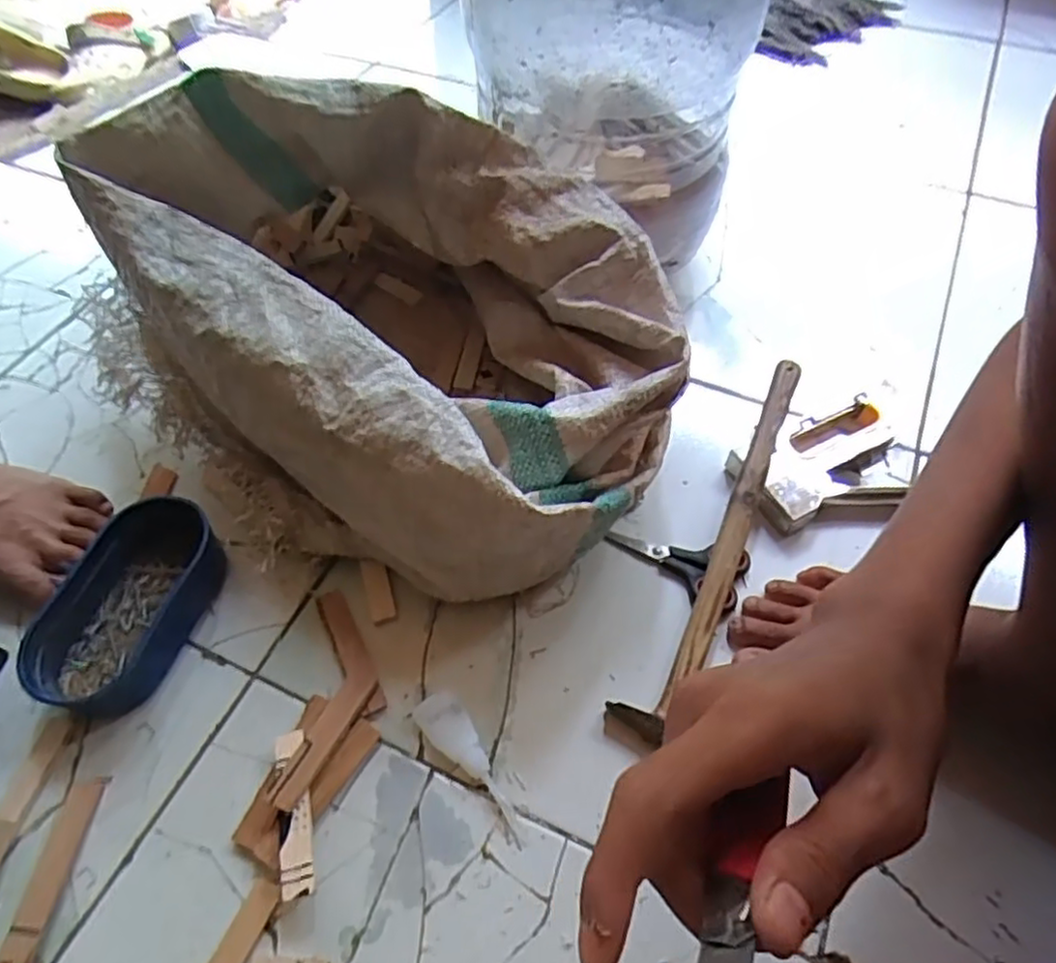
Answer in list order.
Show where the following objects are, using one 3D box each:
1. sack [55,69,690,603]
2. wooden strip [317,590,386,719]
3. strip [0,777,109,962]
[{"bbox_3d":[-0.103,-0.121,0.536,0.439,0.230,0.313,27,60,18],"label":"sack"},{"bbox_3d":[-0.127,0.121,0.499,0.018,0.005,0.099,-24,58,-15],"label":"wooden strip"},{"bbox_3d":[-0.286,0.231,0.419,0.021,0.005,0.097,10,49,-8],"label":"strip"}]

